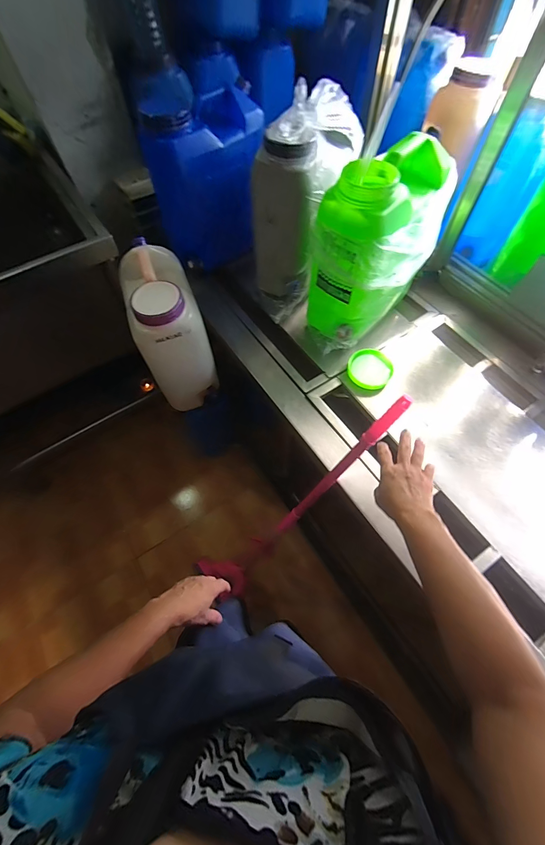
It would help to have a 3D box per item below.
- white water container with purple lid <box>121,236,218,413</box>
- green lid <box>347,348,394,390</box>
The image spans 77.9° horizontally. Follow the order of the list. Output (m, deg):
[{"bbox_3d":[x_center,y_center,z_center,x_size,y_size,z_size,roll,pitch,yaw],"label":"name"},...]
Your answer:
[{"bbox_3d":[-0.298,-0.276,0.992,0.194,0.397,0.323,-17,63,-8],"label":"white water container with purple lid"},{"bbox_3d":[0.271,-0.147,0.930,0.118,0.030,0.117,0,62,1],"label":"green lid"}]

